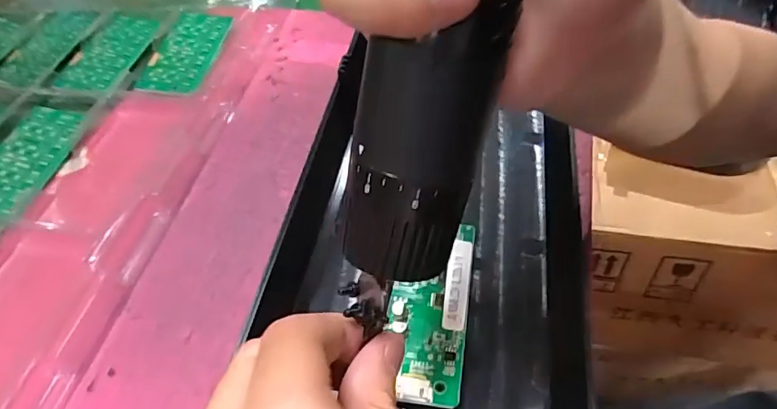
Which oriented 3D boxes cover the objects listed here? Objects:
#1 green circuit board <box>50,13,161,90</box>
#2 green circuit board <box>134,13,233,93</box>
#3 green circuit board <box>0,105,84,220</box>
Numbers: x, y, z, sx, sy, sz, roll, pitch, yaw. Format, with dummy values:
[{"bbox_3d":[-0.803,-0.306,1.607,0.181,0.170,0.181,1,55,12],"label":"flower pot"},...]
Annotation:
[{"bbox_3d":[-0.230,-0.127,0.419,0.053,0.007,0.096,4,51,9],"label":"green circuit board"},{"bbox_3d":[-0.163,-0.122,0.406,0.054,0.004,0.092,4,55,5],"label":"green circuit board"},{"bbox_3d":[-0.247,-0.030,0.343,0.046,0.004,0.094,12,57,4],"label":"green circuit board"}]

